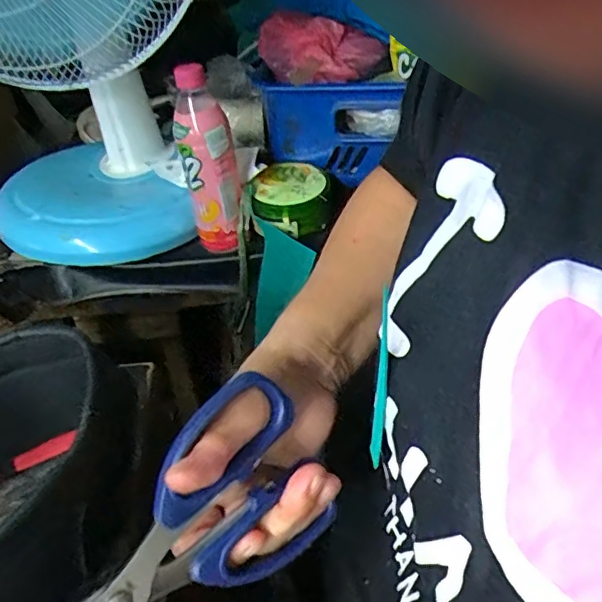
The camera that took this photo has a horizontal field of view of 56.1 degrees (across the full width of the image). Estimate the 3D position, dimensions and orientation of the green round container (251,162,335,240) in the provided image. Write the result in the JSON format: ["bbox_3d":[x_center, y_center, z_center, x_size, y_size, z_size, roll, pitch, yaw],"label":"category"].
[{"bbox_3d":[-0.007,-0.122,0.694,0.098,0.060,0.090,-3,38,2],"label":"green round container"}]

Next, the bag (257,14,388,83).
[{"bbox_3d":[0.026,-0.323,0.719,0.150,0.060,0.114,-6,38,-2],"label":"bag"}]

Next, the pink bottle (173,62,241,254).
[{"bbox_3d":[-0.104,-0.157,0.639,0.057,0.197,0.049,-8,38,-5],"label":"pink bottle"}]

